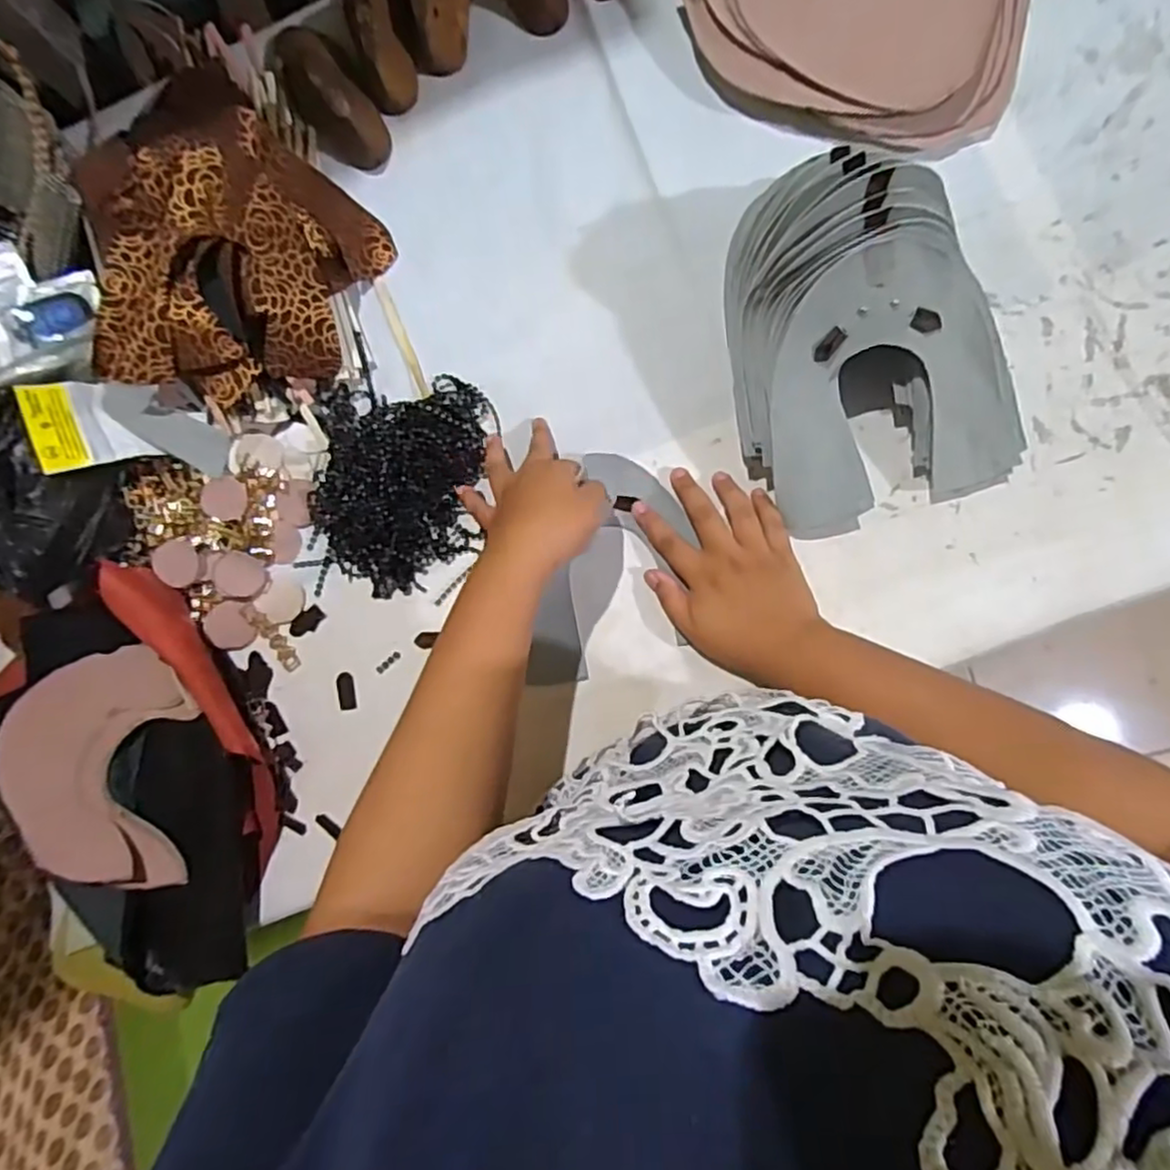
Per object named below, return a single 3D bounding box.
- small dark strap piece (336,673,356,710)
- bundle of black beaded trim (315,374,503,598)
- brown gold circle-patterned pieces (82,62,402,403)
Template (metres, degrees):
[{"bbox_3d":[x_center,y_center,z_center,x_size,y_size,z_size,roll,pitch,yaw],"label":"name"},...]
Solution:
[{"bbox_3d":[-0.178,0.079,0.502,0.013,0.004,0.027,-10,83,7],"label":"small dark strap piece"},{"bbox_3d":[-0.143,-0.078,0.501,0.129,0.035,0.159,8,86,9],"label":"bundle of black beaded trim"},{"bbox_3d":[-0.268,-0.233,0.501,0.193,0.090,0.200,19,88,10],"label":"brown gold circle-patterned pieces"}]

